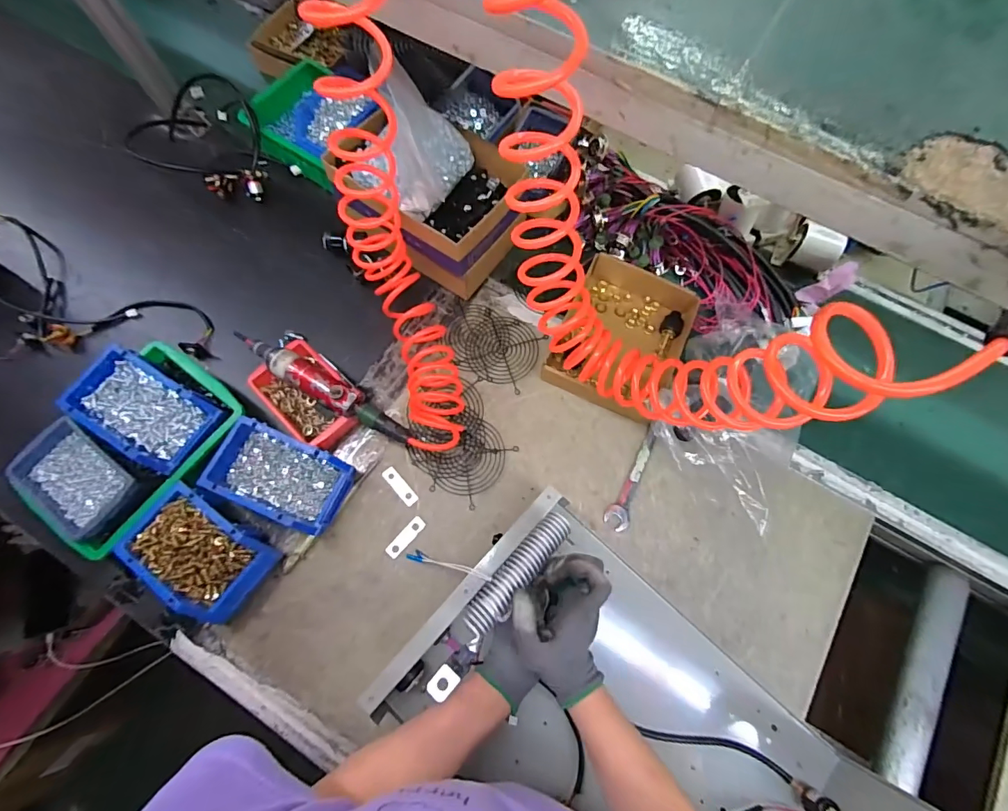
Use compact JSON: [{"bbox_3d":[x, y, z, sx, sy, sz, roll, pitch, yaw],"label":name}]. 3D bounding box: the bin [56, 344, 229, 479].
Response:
[{"bbox_3d":[-0.467,0.005,0.586,0.166,0.050,0.109,32,74,9],"label":"bin"}]

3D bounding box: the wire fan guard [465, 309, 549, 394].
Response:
[{"bbox_3d":[-0.003,-0.087,0.714,0.111,0.012,0.110,21,73,6],"label":"wire fan guard"}]

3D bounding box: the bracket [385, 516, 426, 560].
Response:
[{"bbox_3d":[-0.137,0.183,0.627,0.018,0.004,0.065,42,73,5],"label":"bracket"}]

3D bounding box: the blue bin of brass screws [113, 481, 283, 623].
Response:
[{"bbox_3d":[-0.383,0.185,0.571,0.153,0.060,0.107,36,75,10],"label":"blue bin of brass screws"}]

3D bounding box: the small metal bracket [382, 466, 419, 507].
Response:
[{"bbox_3d":[-0.148,0.115,0.644,0.018,0.006,0.064,-40,77,-13],"label":"small metal bracket"}]

